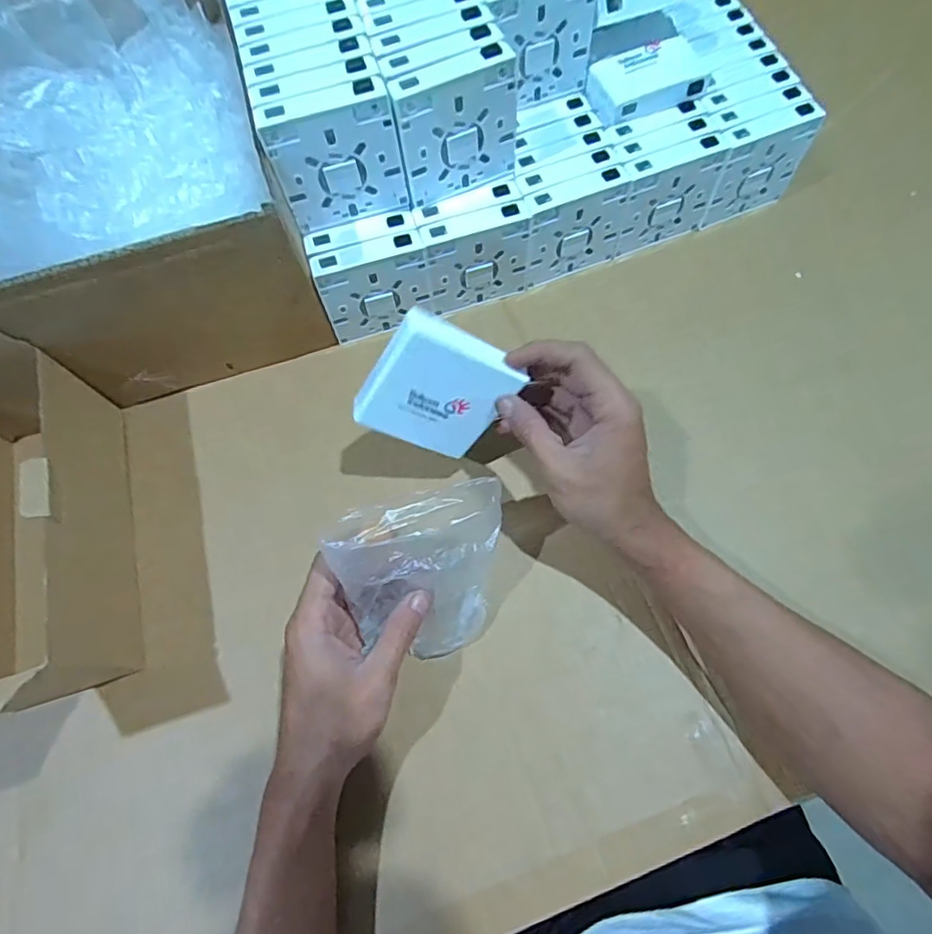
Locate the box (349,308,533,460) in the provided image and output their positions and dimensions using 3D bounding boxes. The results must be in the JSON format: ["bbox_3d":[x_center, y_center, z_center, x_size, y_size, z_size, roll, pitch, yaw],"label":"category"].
[{"bbox_3d":[-0.020,-0.049,0.365,0.086,0.084,0.017,21,40,-25],"label":"box"}]

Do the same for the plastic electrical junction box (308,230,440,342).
[{"bbox_3d":[-0.072,-0.145,0.455,0.087,0.081,0.023,-16,69,-3],"label":"plastic electrical junction box"}]

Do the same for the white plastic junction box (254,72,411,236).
[{"bbox_3d":[-0.089,-0.214,0.390,0.085,0.087,0.021,-16,69,-4],"label":"white plastic junction box"}]

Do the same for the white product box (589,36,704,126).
[{"bbox_3d":[0.147,-0.314,0.453,0.084,0.024,0.049,-19,69,-5],"label":"white product box"}]

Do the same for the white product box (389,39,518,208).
[{"bbox_3d":[-0.006,-0.240,0.396,0.085,0.083,0.021,-25,69,-7],"label":"white product box"}]

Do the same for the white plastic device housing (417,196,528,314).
[{"bbox_3d":[0.010,-0.169,0.460,0.085,0.081,0.023,-18,69,-4],"label":"white plastic device housing"}]

